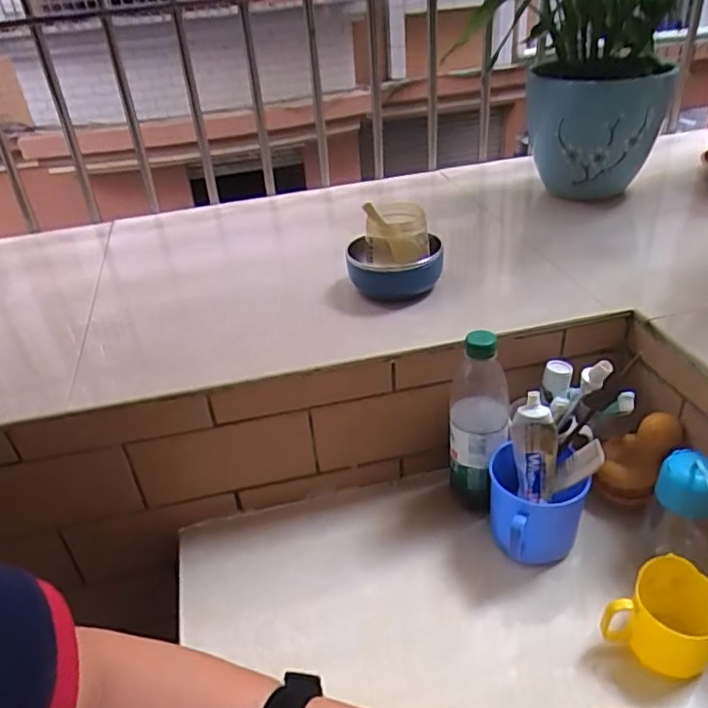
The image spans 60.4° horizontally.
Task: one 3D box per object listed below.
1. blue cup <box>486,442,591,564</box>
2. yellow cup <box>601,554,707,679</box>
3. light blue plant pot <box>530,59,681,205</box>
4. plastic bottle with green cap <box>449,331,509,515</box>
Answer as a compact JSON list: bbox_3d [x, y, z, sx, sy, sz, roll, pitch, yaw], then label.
[{"bbox_3d":[0.192,0.168,0.645,0.098,0.104,0.091,-3,33,2],"label":"blue cup"},{"bbox_3d":[0.283,0.235,0.546,0.080,0.079,0.086,25,43,37],"label":"yellow cup"},{"bbox_3d":[0.369,-0.335,0.946,0.193,0.198,0.160,0,34,8],"label":"light blue plant pot"},{"bbox_3d":[0.136,0.079,0.677,0.065,0.228,0.070,3,34,11],"label":"plastic bottle with green cap"}]

